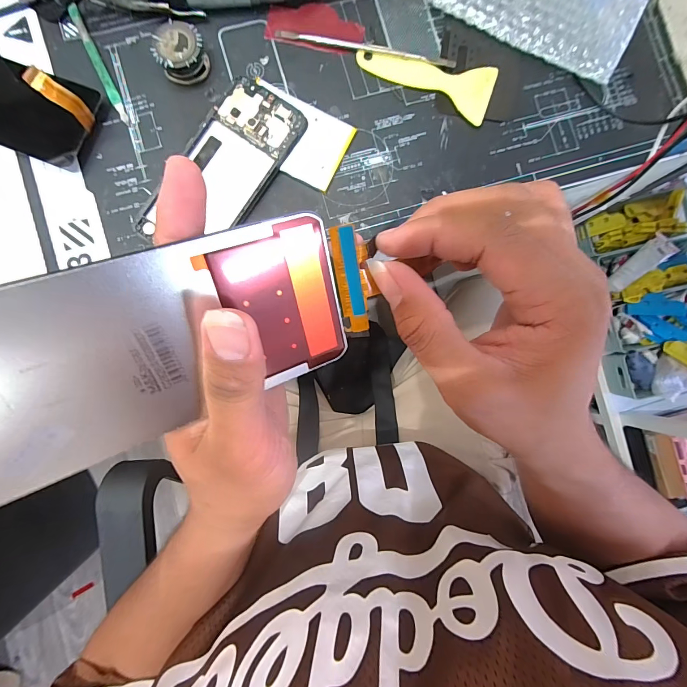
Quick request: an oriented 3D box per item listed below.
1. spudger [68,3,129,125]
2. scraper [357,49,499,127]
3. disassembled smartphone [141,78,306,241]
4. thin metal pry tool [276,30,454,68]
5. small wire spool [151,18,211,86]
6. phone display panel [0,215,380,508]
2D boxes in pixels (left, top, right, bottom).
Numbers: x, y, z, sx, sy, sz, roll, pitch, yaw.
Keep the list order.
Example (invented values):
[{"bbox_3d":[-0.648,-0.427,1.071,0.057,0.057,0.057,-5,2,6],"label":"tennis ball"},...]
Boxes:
[{"bbox_3d":[-0.211,-0.240,0.296,0.008,0.005,0.106,-25,90,-2],"label":"spudger"},{"bbox_3d":[0.074,-0.239,0.305,0.122,0.007,0.048,23,89,-2],"label":"scraper"},{"bbox_3d":[-0.101,-0.146,0.291,0.070,0.011,0.160,33,87,3],"label":"disassembled smartphone"},{"bbox_3d":[0.020,-0.263,0.305,0.158,0.005,0.010,9,89,-2],"label":"thin metal pry tool"},{"bbox_3d":[-0.136,-0.243,0.290,0.040,0.024,0.037,-27,90,-2],"label":"small wire spool"},{"bbox_3d":[-0.066,0.001,0.133,0.173,0.004,0.070,-23,118,-20],"label":"phone display panel"}]

